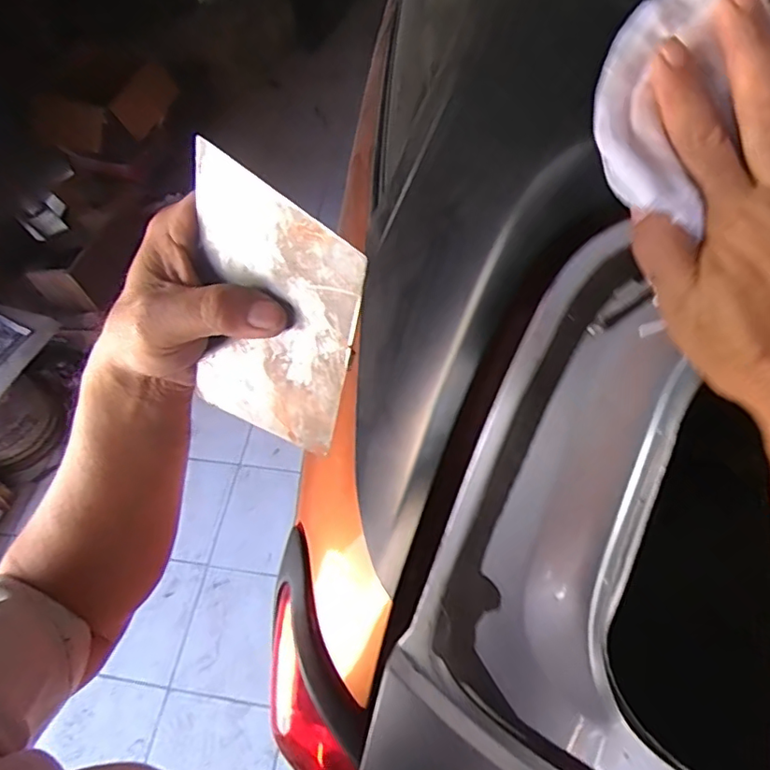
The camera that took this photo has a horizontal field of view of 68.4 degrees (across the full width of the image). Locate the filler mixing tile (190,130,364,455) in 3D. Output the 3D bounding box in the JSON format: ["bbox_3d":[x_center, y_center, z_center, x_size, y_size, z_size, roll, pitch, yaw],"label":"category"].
[{"bbox_3d":[-0.057,-0.030,0.277,0.095,0.135,0.007,31,40,21],"label":"filler mixing tile"}]

